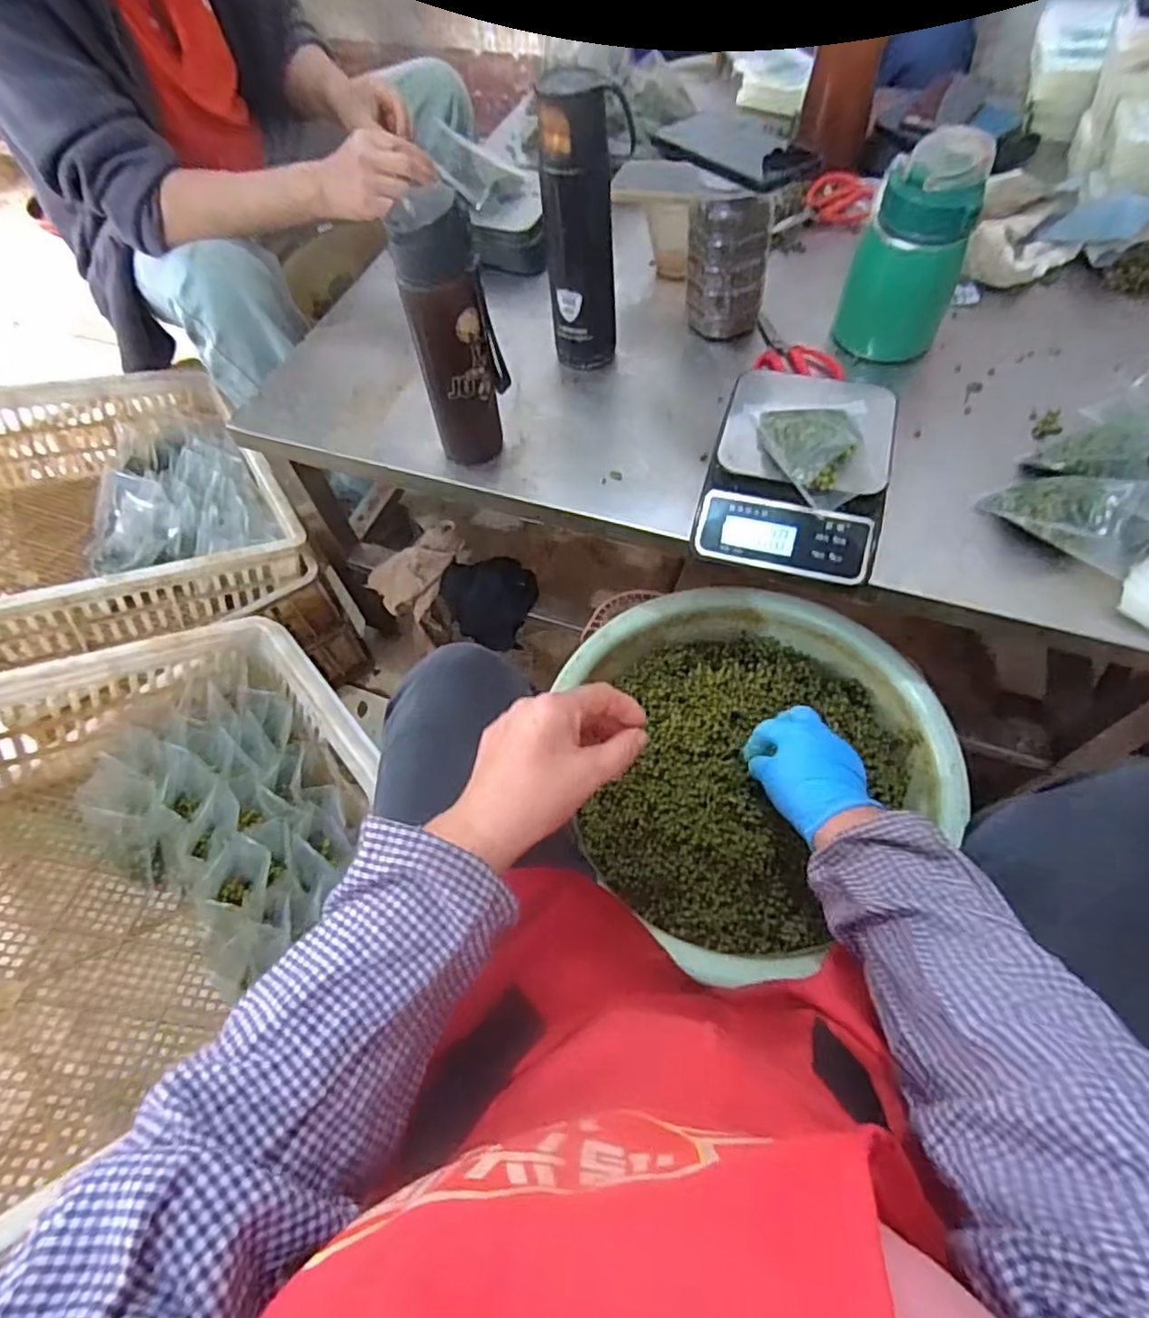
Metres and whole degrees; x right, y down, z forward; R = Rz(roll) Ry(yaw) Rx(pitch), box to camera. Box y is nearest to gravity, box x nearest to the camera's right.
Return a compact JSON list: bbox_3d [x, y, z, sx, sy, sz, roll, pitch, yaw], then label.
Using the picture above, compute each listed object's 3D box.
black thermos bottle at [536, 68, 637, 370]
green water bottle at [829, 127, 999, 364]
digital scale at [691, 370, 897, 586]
[{"bbox_3d":[0.014,-0.411,0.649,0.083,0.249,0.067,-2,60,3],"label":"black thermos bottle"},{"bbox_3d":[0.331,-0.405,0.660,0.090,0.168,0.089,-2,60,3],"label":"green water bottle"},{"bbox_3d":[0.200,-0.170,0.597,0.152,0.061,0.203,13,62,11],"label":"digital scale"}]

